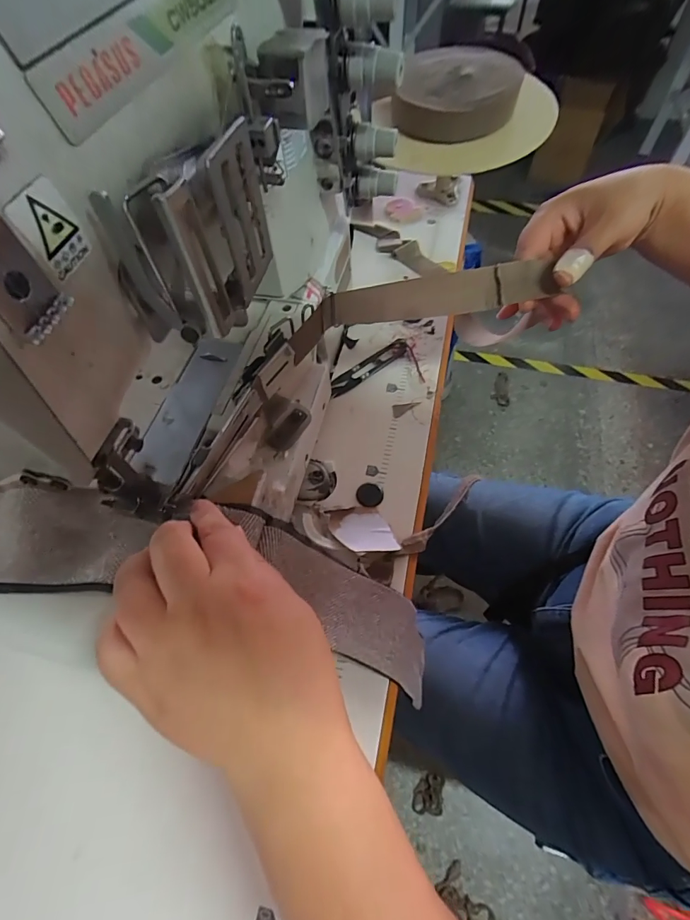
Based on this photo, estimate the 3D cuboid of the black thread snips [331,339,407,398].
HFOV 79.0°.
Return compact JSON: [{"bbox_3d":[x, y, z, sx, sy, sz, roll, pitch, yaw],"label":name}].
[{"bbox_3d":[0.025,-0.100,0.448,0.102,0.007,0.021,-32,63,-16],"label":"black thread snips"}]

